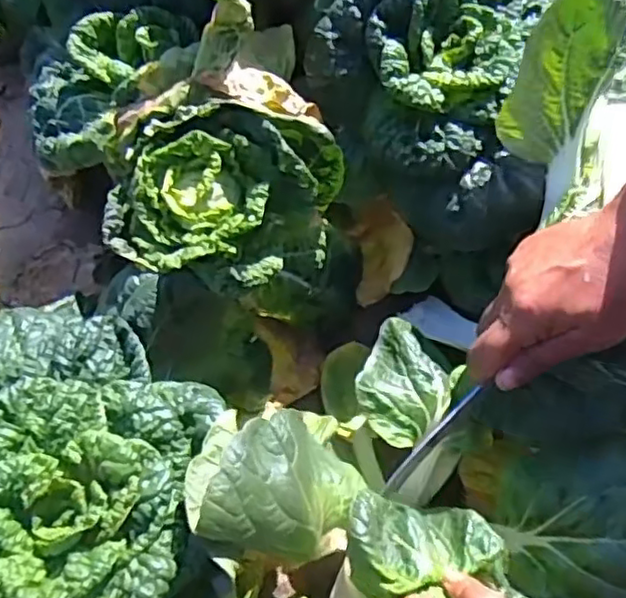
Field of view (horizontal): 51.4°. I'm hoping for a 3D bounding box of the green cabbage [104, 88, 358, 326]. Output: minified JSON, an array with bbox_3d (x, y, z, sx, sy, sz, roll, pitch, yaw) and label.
[{"bbox_3d":[-0.054,-0.057,0.440,0.148,0.119,0.123,-12,73,-3],"label":"green cabbage"}]

